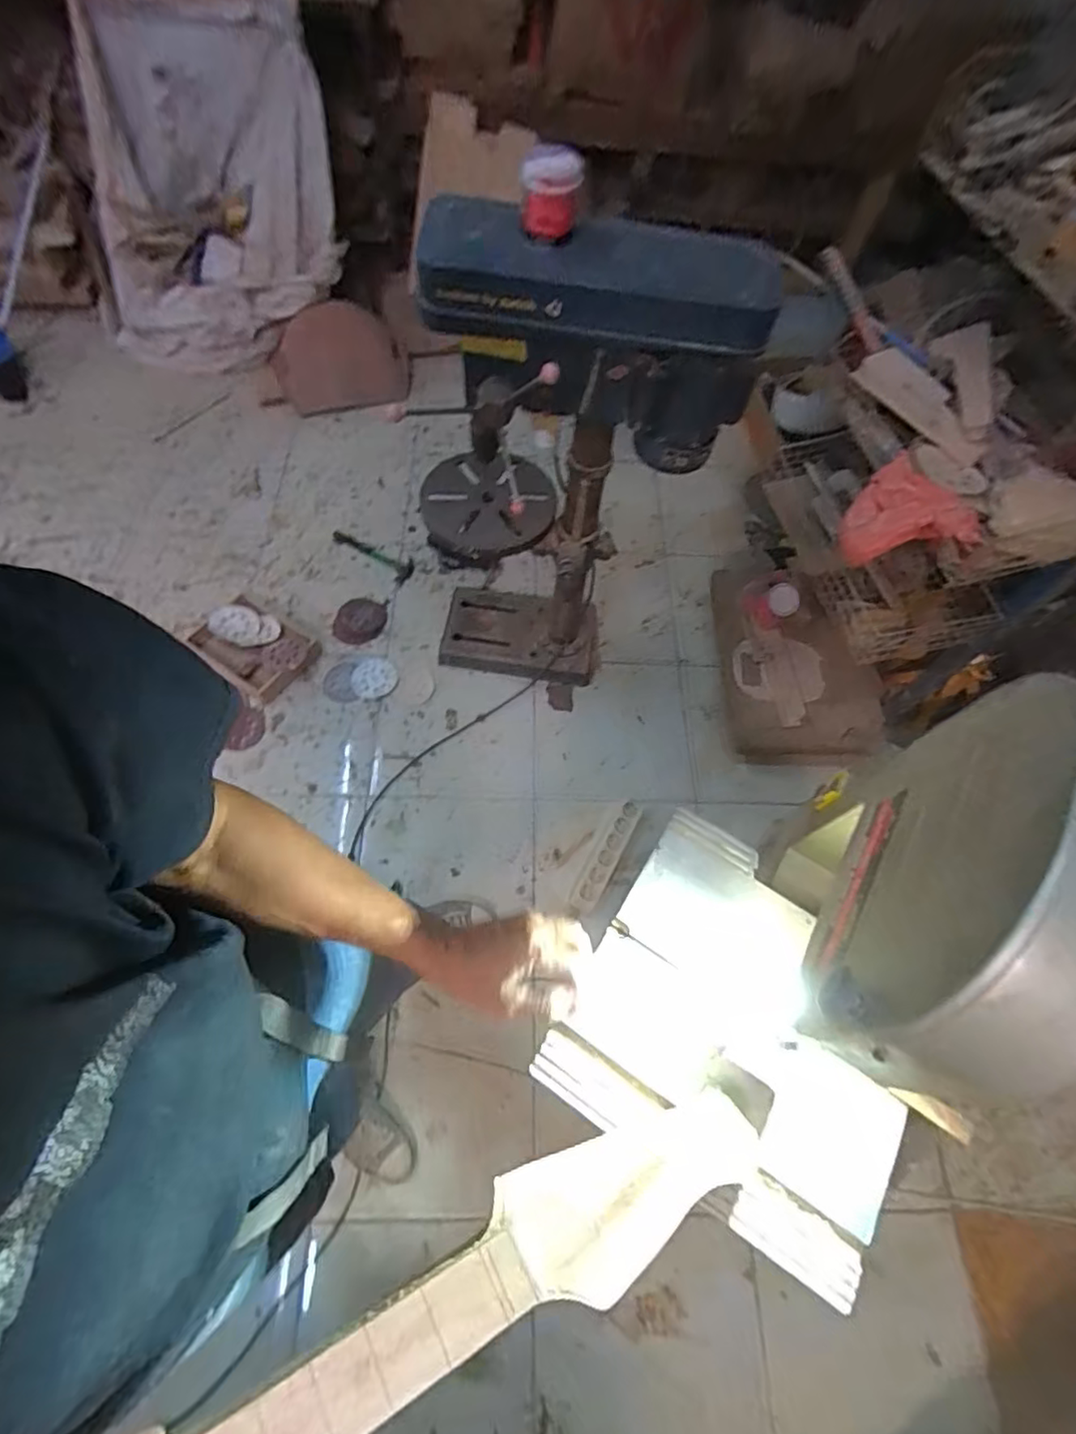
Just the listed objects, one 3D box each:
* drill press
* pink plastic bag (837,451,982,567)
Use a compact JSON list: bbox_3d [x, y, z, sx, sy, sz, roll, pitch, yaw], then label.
[{"bbox_3d":[0.026,-0.414,1.202,0.541,0.973,0.286,21,65,8],"label":"drill press"},{"bbox_3d":[0.586,-0.307,0.951,0.172,0.129,0.116,29,65,11],"label":"pink plastic bag"}]

